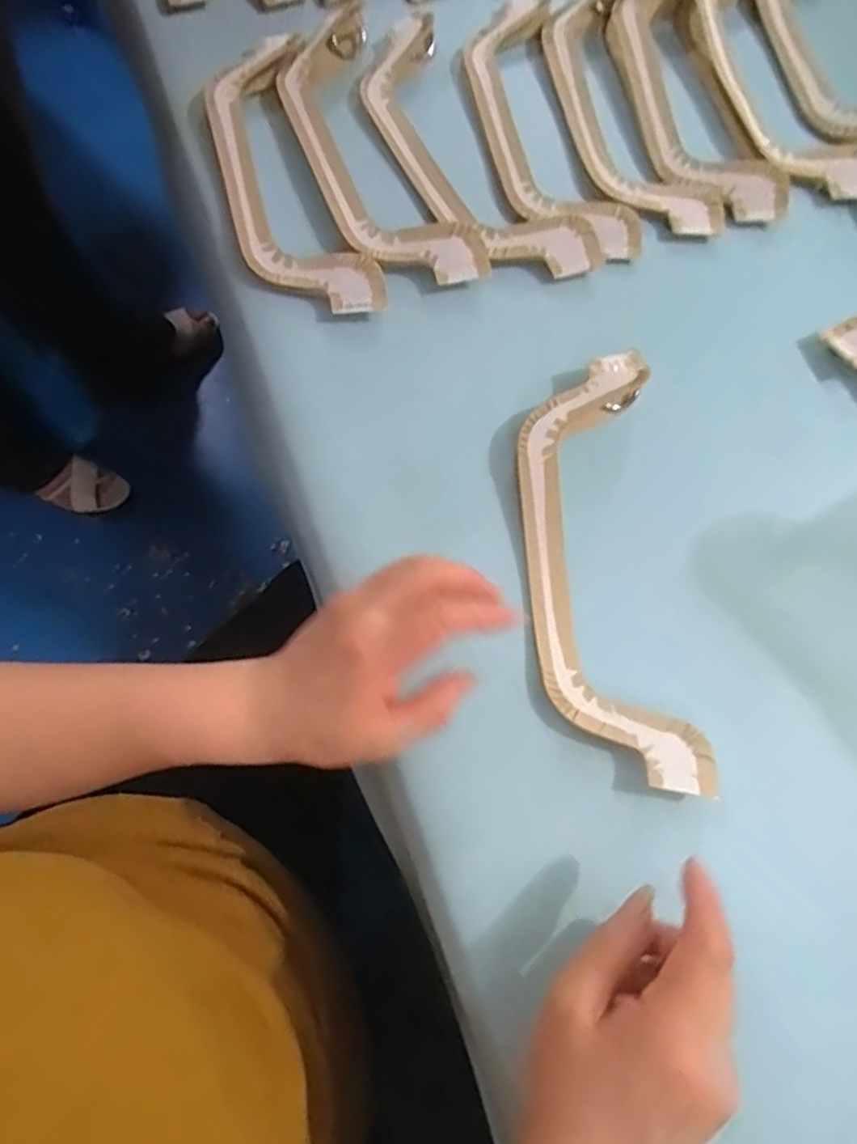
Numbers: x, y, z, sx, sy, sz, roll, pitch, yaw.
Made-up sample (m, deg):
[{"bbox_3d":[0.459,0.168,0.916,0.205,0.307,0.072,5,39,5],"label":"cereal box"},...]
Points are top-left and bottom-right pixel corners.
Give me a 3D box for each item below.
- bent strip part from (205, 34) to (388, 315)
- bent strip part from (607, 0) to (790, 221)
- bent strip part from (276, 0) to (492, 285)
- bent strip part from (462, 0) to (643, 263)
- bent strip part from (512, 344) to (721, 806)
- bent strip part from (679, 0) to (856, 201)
[{"bbox_3d":[-0.104,-0.282,0.447,0.081,0.019,0.248,-17,74,-7],"label":"bent strip part"},{"bbox_3d":[0.199,-0.369,0.486,0.086,0.019,0.241,-11,74,-6],"label":"bent strip part"},{"bbox_3d":[-0.046,-0.308,0.455,0.085,0.018,0.258,-20,75,-8],"label":"bent strip part"},{"bbox_3d":[0.082,-0.347,0.477,0.085,0.018,0.276,-13,74,-6],"label":"bent strip part"},{"bbox_3d":[0.101,-0.008,0.369,0.082,0.027,0.258,-3,73,-3],"label":"bent strip part"},{"bbox_3d":[0.262,-0.395,0.499,0.090,0.015,0.257,-14,74,-6],"label":"bent strip part"}]

